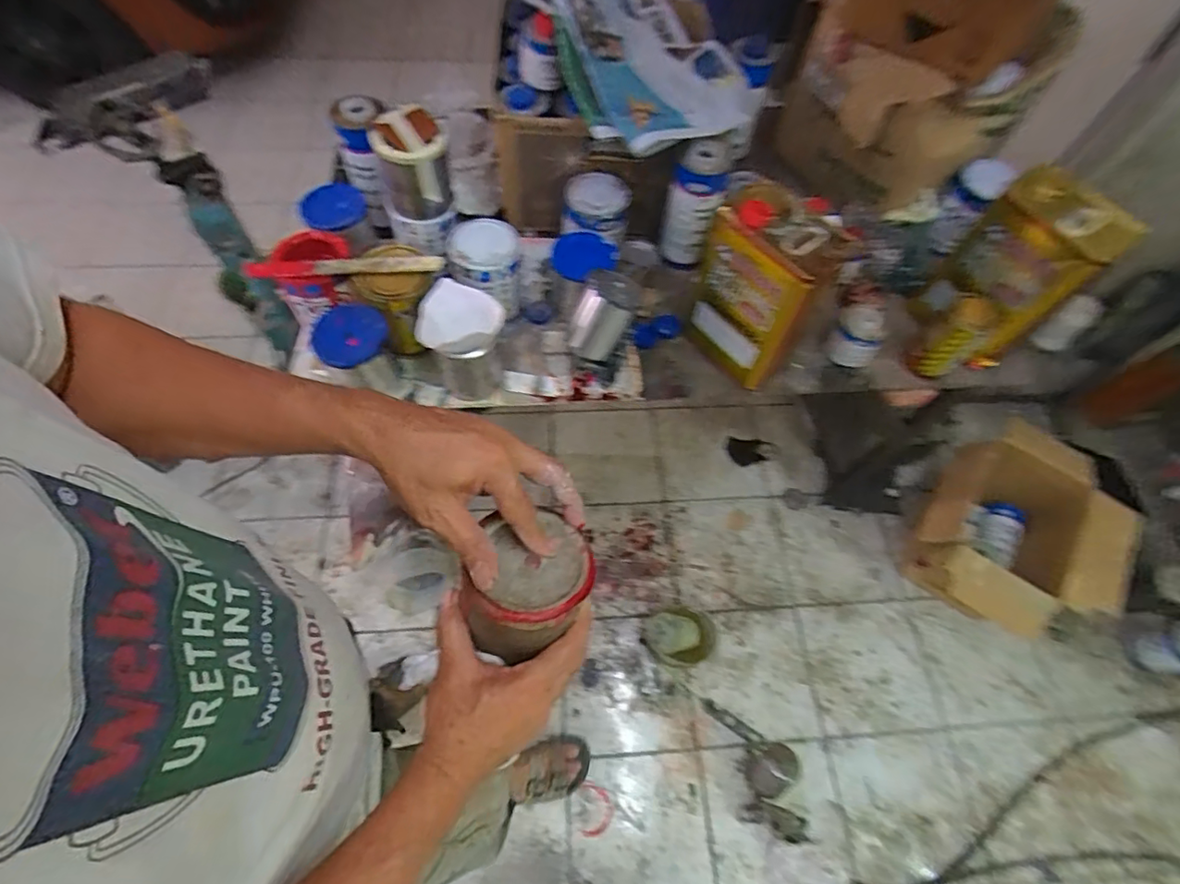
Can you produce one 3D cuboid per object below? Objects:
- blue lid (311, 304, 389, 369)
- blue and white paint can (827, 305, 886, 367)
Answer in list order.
[{"bbox_3d":[-0.333,-0.147,0.760,0.116,0.078,0.012,-20,17,16],"label":"blue lid"},{"bbox_3d":[0.432,-0.169,0.887,0.080,0.095,0.066,37,67,14],"label":"blue and white paint can"}]

